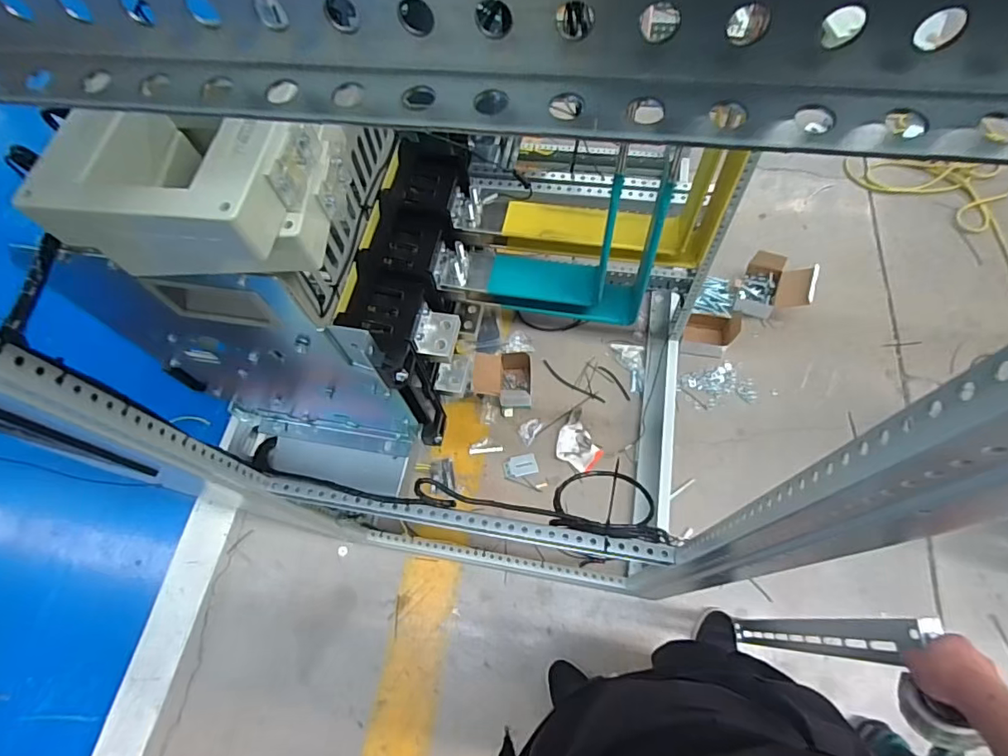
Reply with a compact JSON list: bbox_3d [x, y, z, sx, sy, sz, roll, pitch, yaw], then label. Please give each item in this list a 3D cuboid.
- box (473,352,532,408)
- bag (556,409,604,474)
[{"bbox_3d":[-0.003,0.006,1.430,0.161,0.094,0.144,-2,65,2],"label":"box"},{"bbox_3d":[0.207,0.171,1.394,0.126,0.031,0.129,33,70,13],"label":"bag"}]

